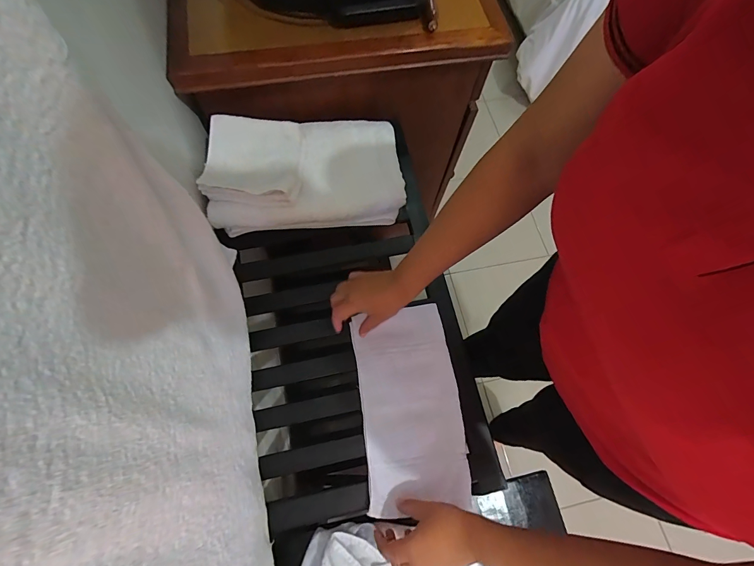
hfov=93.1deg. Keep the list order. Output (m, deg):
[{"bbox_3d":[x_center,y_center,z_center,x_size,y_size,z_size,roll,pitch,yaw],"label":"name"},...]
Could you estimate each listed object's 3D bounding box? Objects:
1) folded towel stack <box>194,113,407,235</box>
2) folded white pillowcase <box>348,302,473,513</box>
[{"bbox_3d":[-0.131,-0.208,0.662,0.336,0.103,0.198,-5,69,-5],"label":"folded towel stack"},{"bbox_3d":[0.050,0.182,0.558,0.149,0.015,0.288,-6,70,-5],"label":"folded white pillowcase"}]

